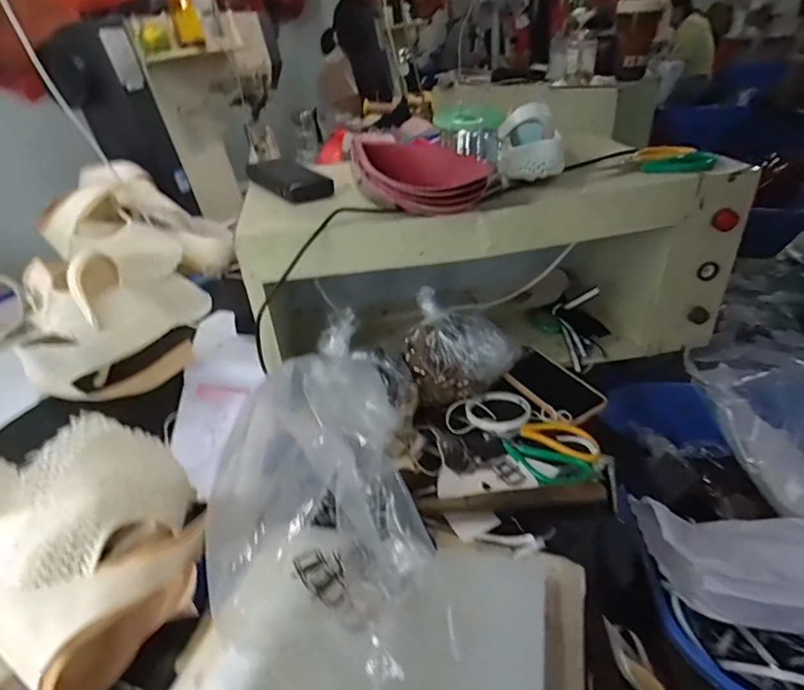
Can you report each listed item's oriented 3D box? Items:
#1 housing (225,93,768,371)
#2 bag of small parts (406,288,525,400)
[{"bbox_3d":[0.120,-0.124,0.780,0.648,0.275,0.270,-9,33,-6],"label":"housing"},{"bbox_3d":[0.087,0.006,0.717,0.165,0.135,0.085,-3,33,3],"label":"bag of small parts"}]

